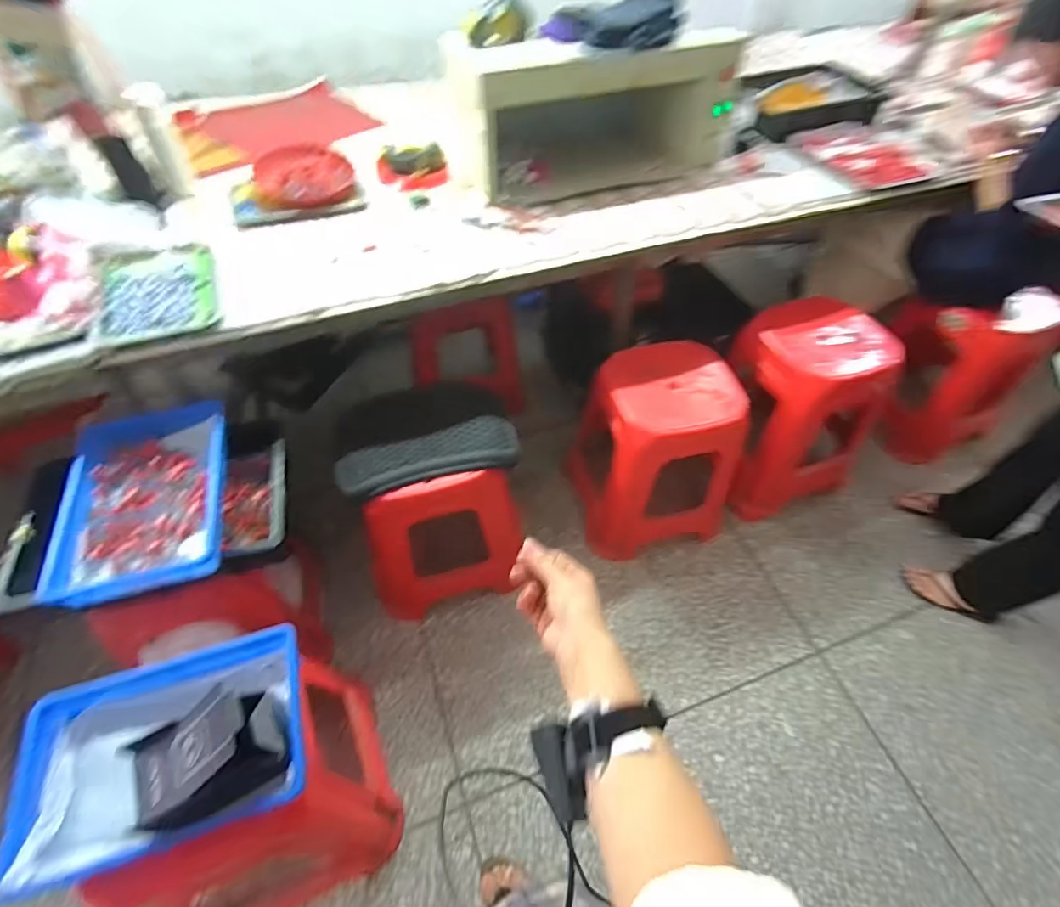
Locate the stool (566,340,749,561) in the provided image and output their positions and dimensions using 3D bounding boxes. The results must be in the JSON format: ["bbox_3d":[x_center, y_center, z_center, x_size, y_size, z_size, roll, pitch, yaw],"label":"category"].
[{"bbox_3d":[0.326,-0.010,1.401,0.382,0.429,0.353,-12,52,-9],"label":"stool"}]

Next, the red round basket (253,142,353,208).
[{"bbox_3d":[-0.554,-0.681,1.295,0.221,0.051,0.243,-20,54,-15],"label":"red round basket"}]

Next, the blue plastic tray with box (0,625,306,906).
[{"bbox_3d":[-0.516,0.401,0.728,0.358,0.157,0.248,-13,52,-9],"label":"blue plastic tray with box"}]

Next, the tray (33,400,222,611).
[{"bbox_3d":[-0.677,0.067,0.946,0.261,0.087,0.407,-12,52,-9],"label":"tray"}]

